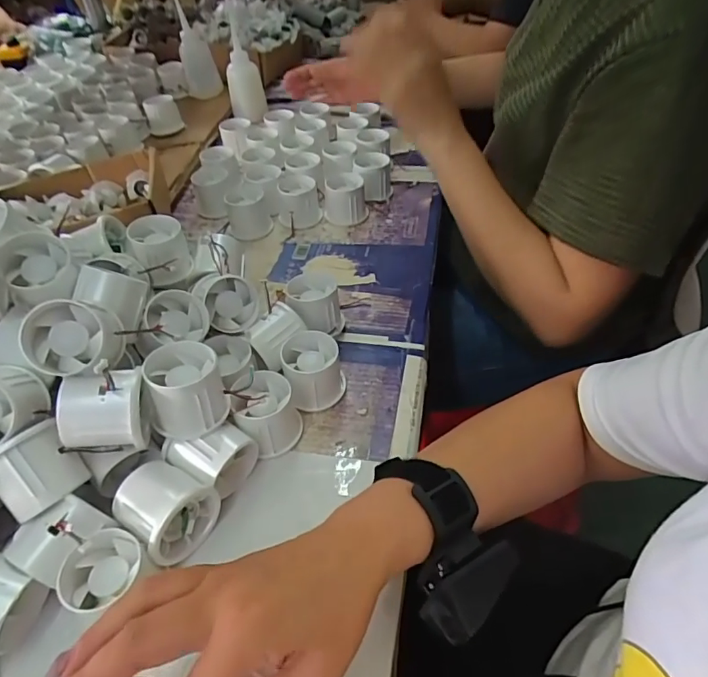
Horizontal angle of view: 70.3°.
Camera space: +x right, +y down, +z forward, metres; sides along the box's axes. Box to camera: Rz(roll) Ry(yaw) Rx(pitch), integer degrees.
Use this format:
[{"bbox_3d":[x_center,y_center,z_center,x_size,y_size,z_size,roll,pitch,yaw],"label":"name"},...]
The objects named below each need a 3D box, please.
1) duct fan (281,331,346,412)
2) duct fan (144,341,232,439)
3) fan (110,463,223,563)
[{"bbox_3d":[-0.036,0.029,0.452,0.051,0.051,0.049,-10,45,-6],"label":"duct fan"},{"bbox_3d":[-0.125,0.042,0.376,0.056,0.060,0.058,-17,46,-13],"label":"duct fan"},{"bbox_3d":[-0.134,0.122,0.361,0.054,0.043,0.055,27,53,27],"label":"fan"}]

